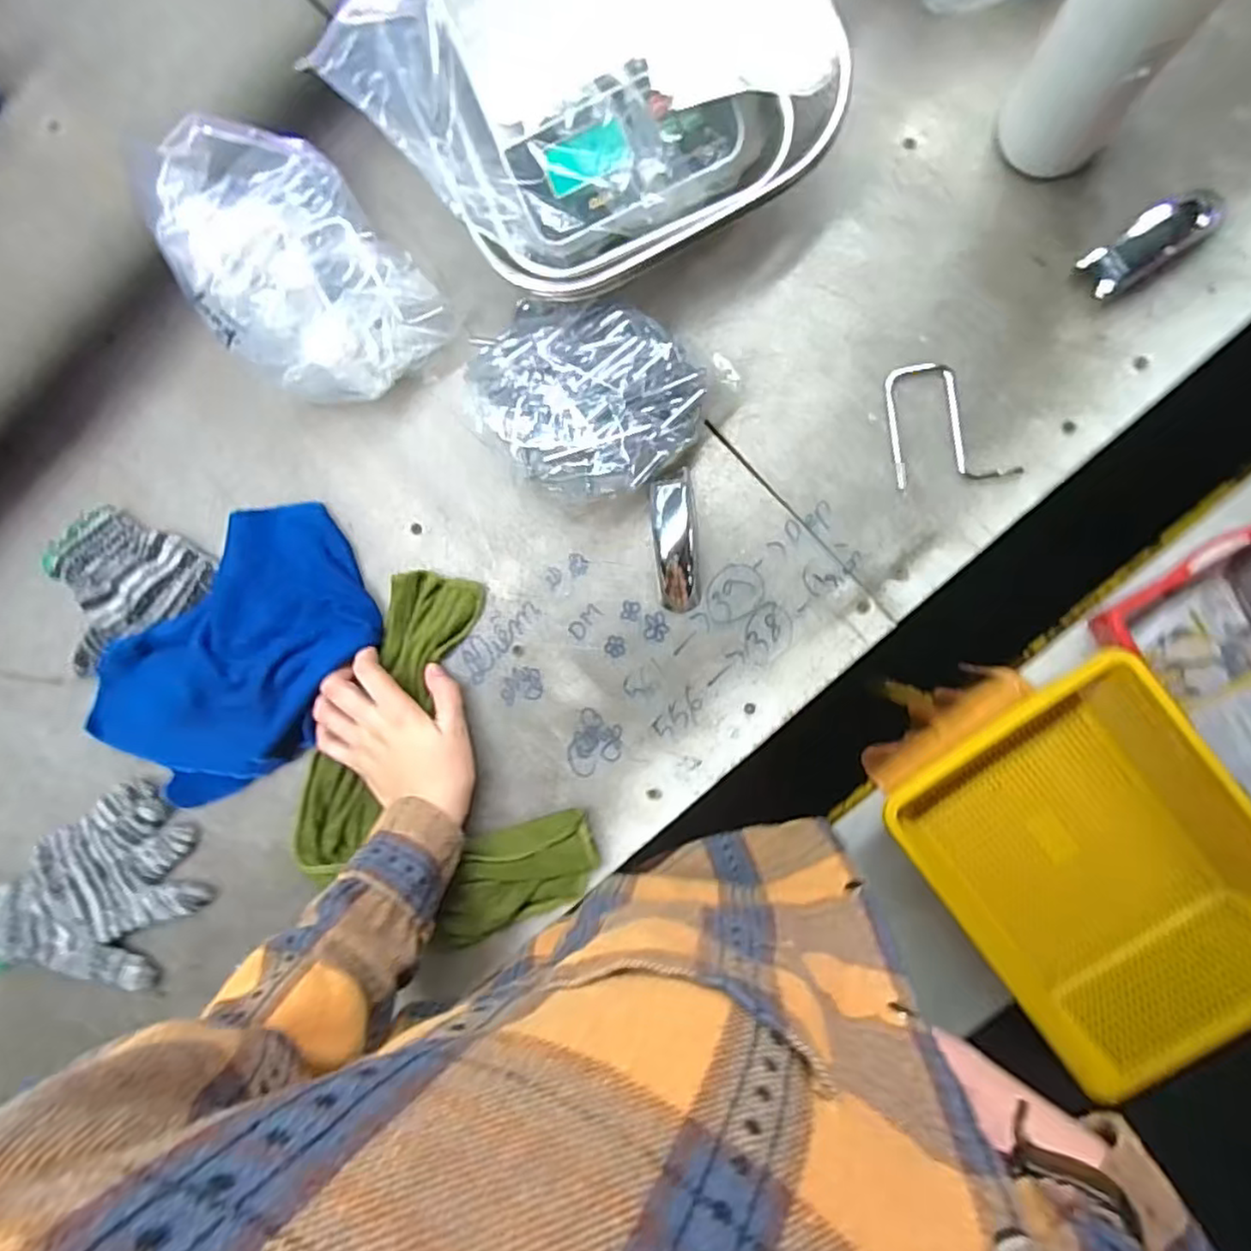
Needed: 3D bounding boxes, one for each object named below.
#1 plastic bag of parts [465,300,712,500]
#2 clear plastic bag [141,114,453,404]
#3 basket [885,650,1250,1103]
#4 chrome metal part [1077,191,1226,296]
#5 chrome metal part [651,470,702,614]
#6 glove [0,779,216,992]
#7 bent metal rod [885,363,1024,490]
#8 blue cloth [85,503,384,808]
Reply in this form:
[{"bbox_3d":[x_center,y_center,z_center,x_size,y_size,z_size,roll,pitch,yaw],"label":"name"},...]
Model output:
[{"bbox_3d":[-0.034,-0.172,0.497,0.170,0.066,0.137,27,93,6],"label":"plastic bag of parts"},{"bbox_3d":[-0.232,-0.250,0.486,0.134,0.128,0.166,-42,86,4],"label":"clear plastic bag"},{"bbox_3d":[0.508,0.259,0.754,0.330,0.138,0.385,-37,87,7],"label":"basket"},{"bbox_3d":[0.365,-0.267,0.472,0.090,0.020,0.037,-33,86,5],"label":"chrome metal part"},{"bbox_3d":[0.039,-0.062,0.518,0.032,0.029,0.101,-5,89,6],"label":"chrome metal part"},{"bbox_3d":[-0.439,0.236,0.573,0.184,0.016,0.141,-41,94,-2],"label":"glove"},{"bbox_3d":[0.239,-0.150,0.495,0.084,0.005,0.091,-7,89,6],"label":"bent metal rod"},{"bbox_3d":[-0.318,0.036,0.554,0.268,0.038,0.174,-44,86,4],"label":"blue cloth"}]

